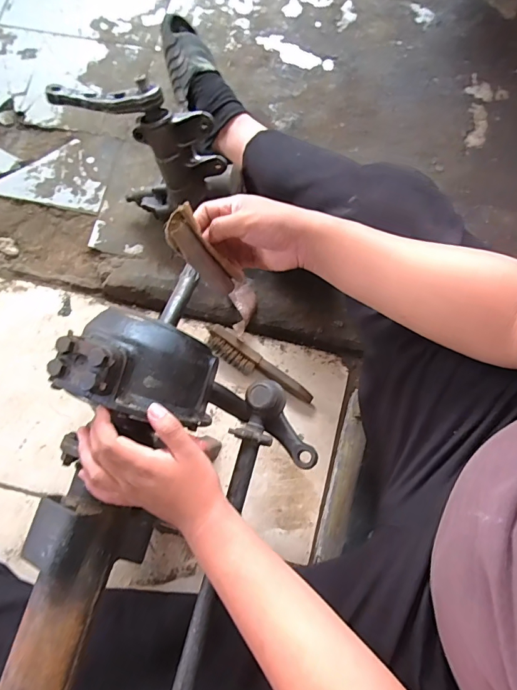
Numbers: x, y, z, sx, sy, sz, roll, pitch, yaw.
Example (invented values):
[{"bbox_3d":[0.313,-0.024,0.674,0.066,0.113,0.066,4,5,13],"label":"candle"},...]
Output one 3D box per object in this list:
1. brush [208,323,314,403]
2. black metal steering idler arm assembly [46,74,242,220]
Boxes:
[{"bbox_3d":[-0.004,0.046,0.820,0.235,0.027,0.051,37,81,7],"label":"brush"},{"bbox_3d":[-0.173,-0.335,0.732,0.271,0.228,0.132,31,79,7],"label":"black metal steering idler arm assembly"}]

